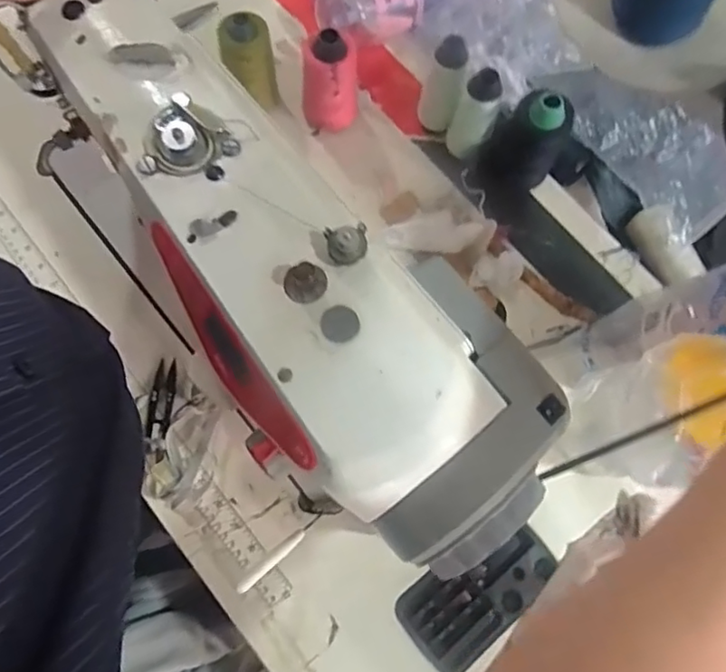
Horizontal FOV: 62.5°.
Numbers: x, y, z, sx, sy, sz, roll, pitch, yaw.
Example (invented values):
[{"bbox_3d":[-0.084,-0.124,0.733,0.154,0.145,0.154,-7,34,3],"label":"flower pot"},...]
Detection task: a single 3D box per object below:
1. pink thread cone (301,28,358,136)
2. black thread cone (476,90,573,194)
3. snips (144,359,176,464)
[{"bbox_3d":[-0.034,-0.256,0.617,0.055,0.109,0.048,4,74,-2],"label":"pink thread cone"},{"bbox_3d":[0.169,-0.204,0.613,0.072,0.119,0.054,29,55,7],"label":"black thread cone"},{"bbox_3d":[-0.192,0.070,0.566,0.023,0.014,0.095,1,74,-1],"label":"snips"}]

